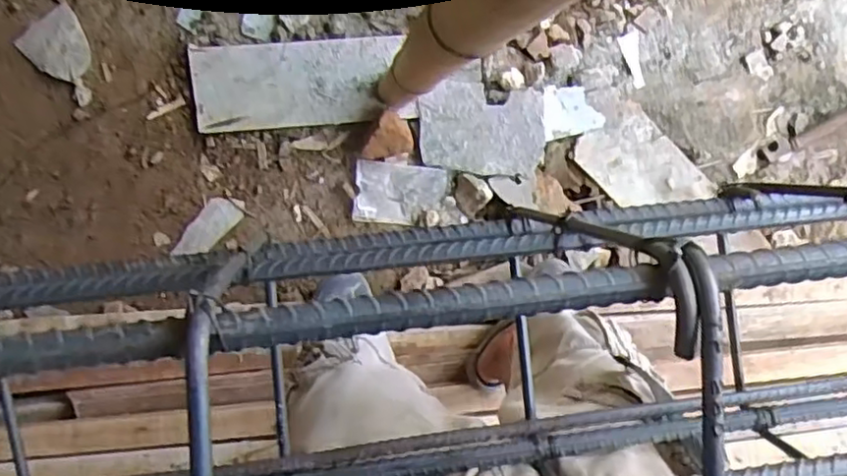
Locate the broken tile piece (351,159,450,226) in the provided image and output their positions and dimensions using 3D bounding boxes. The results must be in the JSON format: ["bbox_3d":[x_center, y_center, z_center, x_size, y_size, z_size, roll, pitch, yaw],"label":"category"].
[{"bbox_3d":[-0.045,-0.083,1.275,0.173,0.013,0.114,5,96,-7],"label":"broken tile piece"}]

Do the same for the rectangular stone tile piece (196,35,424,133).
[{"bbox_3d":[-0.219,-0.283,1.205,0.385,0.023,0.152,-5,97,-6],"label":"rectangular stone tile piece"}]

